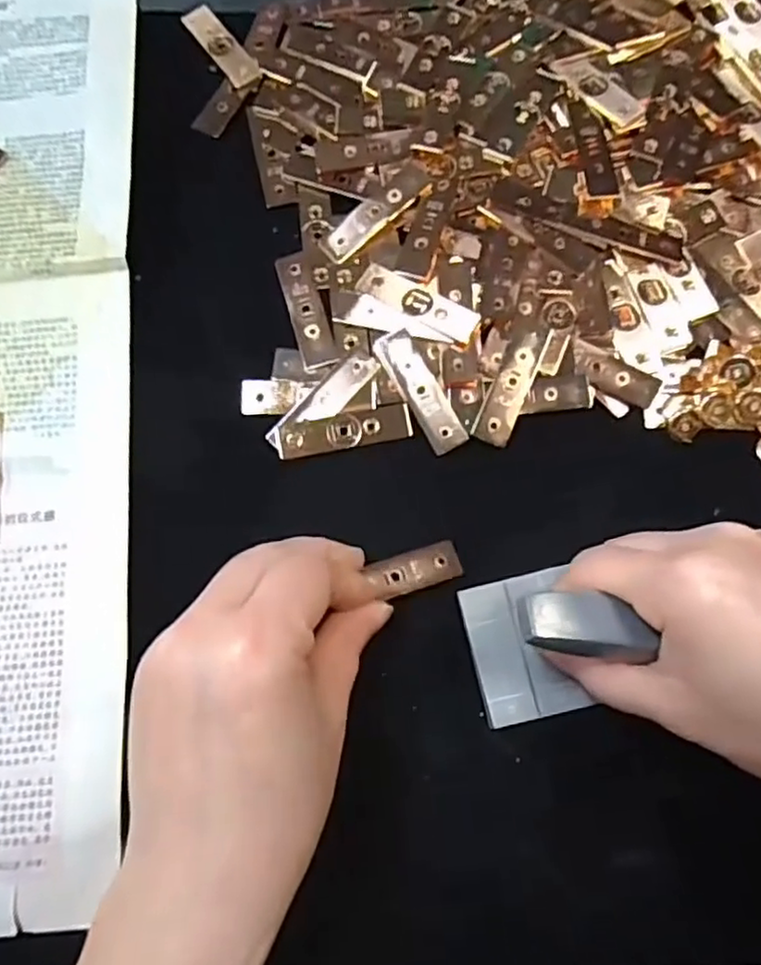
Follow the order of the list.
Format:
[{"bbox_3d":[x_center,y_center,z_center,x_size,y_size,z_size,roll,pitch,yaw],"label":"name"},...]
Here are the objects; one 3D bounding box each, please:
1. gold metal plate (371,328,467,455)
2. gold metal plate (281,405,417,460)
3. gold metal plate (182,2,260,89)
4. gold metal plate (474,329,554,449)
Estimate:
[{"bbox_3d":[0.018,-0.042,0.303,0.016,0.004,0.060,-28,81,-1],"label":"gold metal plate"},{"bbox_3d":[-0.016,-0.023,0.300,0.059,0.004,0.016,-11,76,-3],"label":"gold metal plate"},{"bbox_3d":[-0.083,-0.229,0.350,0.016,0.004,0.057,-35,79,-9],"label":"gold metal plate"},{"bbox_3d":[0.060,-0.045,0.300,0.016,0.004,0.057,23,77,5],"label":"gold metal plate"}]

